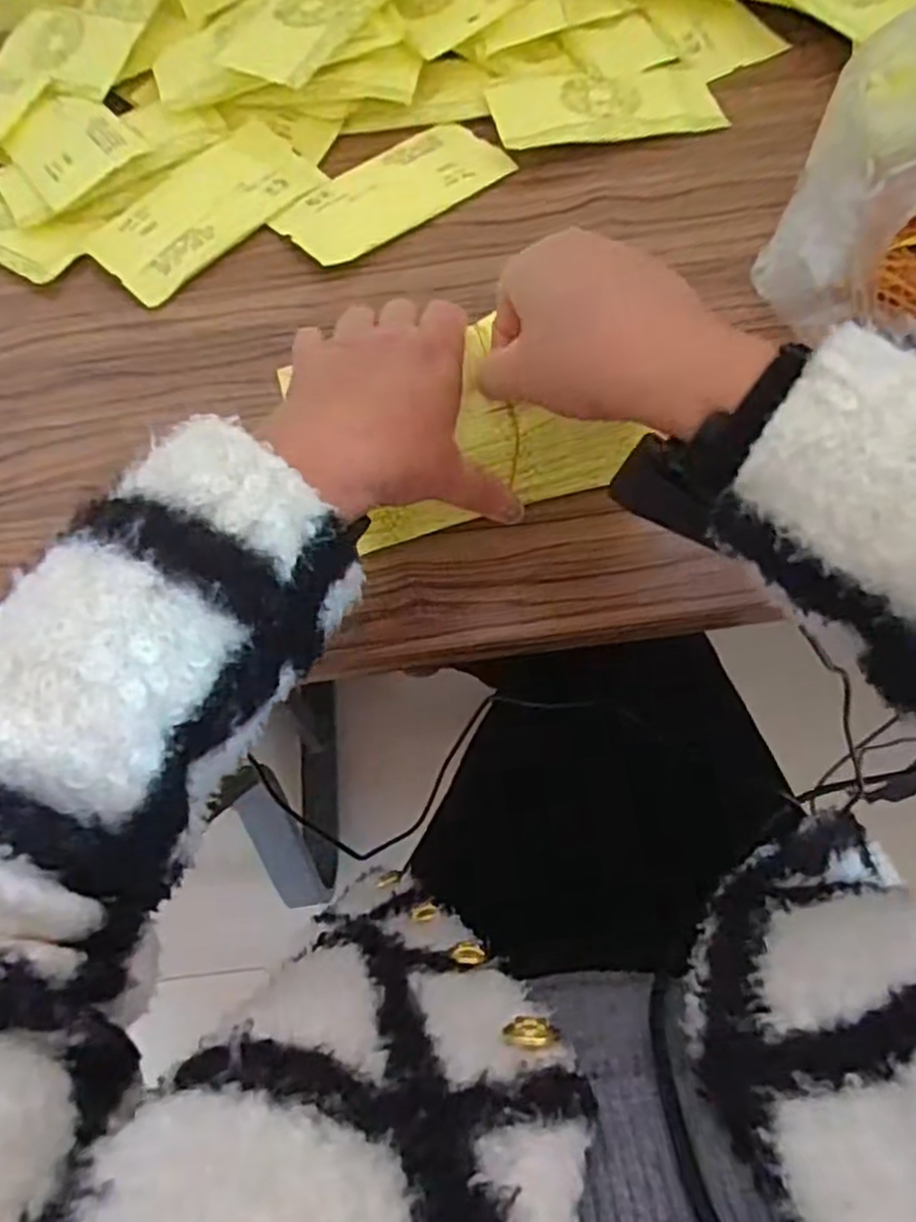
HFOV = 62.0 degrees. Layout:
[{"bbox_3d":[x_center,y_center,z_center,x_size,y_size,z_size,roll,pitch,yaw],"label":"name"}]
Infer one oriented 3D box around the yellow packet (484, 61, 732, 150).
[{"bbox_3d":[0.112,-0.392,0.584,0.172,0.010,0.076,-8,68,-5],"label":"yellow packet"}]

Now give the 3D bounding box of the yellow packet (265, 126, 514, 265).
[{"bbox_3d":[-0.049,-0.313,0.568,0.169,0.006,0.085,-37,69,-13],"label":"yellow packet"}]

